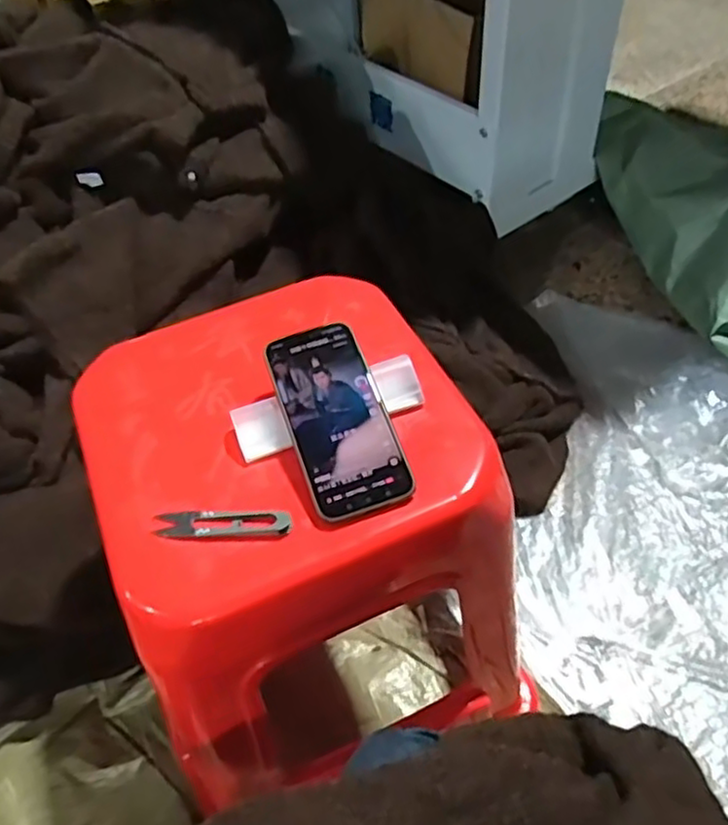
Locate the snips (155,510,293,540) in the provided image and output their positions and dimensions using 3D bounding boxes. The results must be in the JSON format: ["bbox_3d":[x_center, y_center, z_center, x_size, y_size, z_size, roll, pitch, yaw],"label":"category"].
[{"bbox_3d":[-0.103,0.080,0.497,0.101,0.010,0.026,-1,49,3],"label":"snips"}]

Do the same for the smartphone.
[{"bbox_3d":[-0.020,0.002,0.521,0.075,0.008,0.155,-17,66,-11],"label":"smartphone"}]

